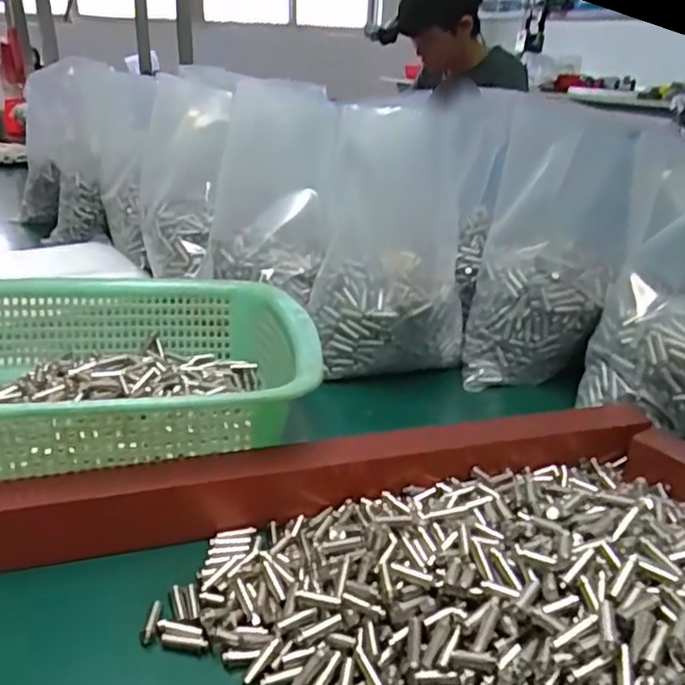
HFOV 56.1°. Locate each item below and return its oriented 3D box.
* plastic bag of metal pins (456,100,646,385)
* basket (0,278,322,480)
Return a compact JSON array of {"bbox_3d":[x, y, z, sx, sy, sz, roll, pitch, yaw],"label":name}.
[{"bbox_3d":[0.169,-0.079,0.528,0.110,0.214,0.110,11,26,18],"label":"plastic bag of metal pins"},{"bbox_3d":[-0.173,0.017,0.425,0.290,0.081,0.221,-4,25,-13],"label":"basket"}]

